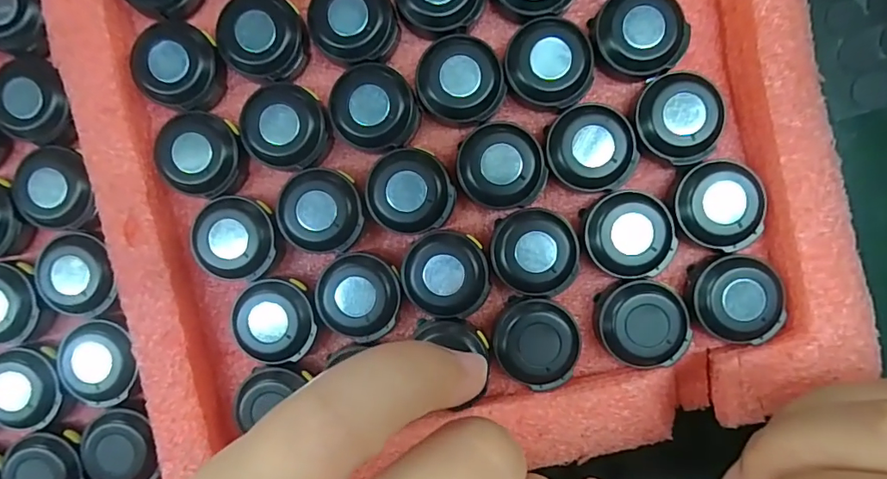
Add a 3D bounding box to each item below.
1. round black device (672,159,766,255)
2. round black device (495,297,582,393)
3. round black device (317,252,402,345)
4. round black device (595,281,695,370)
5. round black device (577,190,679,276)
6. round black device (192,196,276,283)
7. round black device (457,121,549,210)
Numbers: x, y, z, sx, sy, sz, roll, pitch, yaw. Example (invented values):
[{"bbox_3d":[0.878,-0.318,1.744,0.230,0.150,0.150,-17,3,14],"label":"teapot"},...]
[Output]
[{"bbox_3d":[0.093,-0.011,0.166,0.027,0.013,0.029,0,90,2],"label":"round black device"},{"bbox_3d":[0.032,0.036,0.169,0.029,0.013,0.028,0,90,2],"label":"round black device"},{"bbox_3d":[-0.030,0.020,0.173,0.029,0.011,0.028,0,90,2],"label":"round black device"},{"bbox_3d":[0.068,0.029,0.168,0.028,0.013,0.030,0,90,2],"label":"round black device"},{"bbox_3d":[0.064,-0.002,0.168,0.028,0.013,0.029,-3,90,2],"label":"round black device"},{"bbox_3d":[-0.074,-0.001,0.173,0.027,0.009,0.029,0,90,2],"label":"round black device"},{"bbox_3d":[0.020,-0.025,0.169,0.029,0.012,0.029,0,90,2],"label":"round black device"}]

